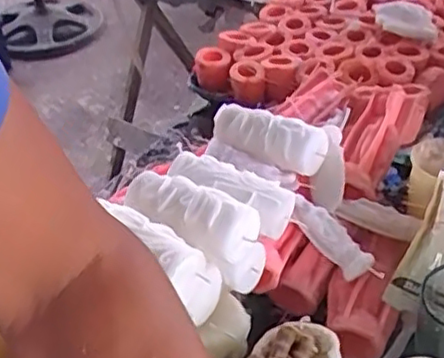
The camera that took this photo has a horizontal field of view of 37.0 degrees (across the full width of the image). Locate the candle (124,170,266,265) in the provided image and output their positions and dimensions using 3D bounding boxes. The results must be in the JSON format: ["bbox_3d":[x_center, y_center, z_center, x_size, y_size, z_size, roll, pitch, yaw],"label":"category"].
[{"bbox_3d":[-0.026,0.029,0.538,0.113,0.044,0.042,19,44,26],"label":"candle"}]

